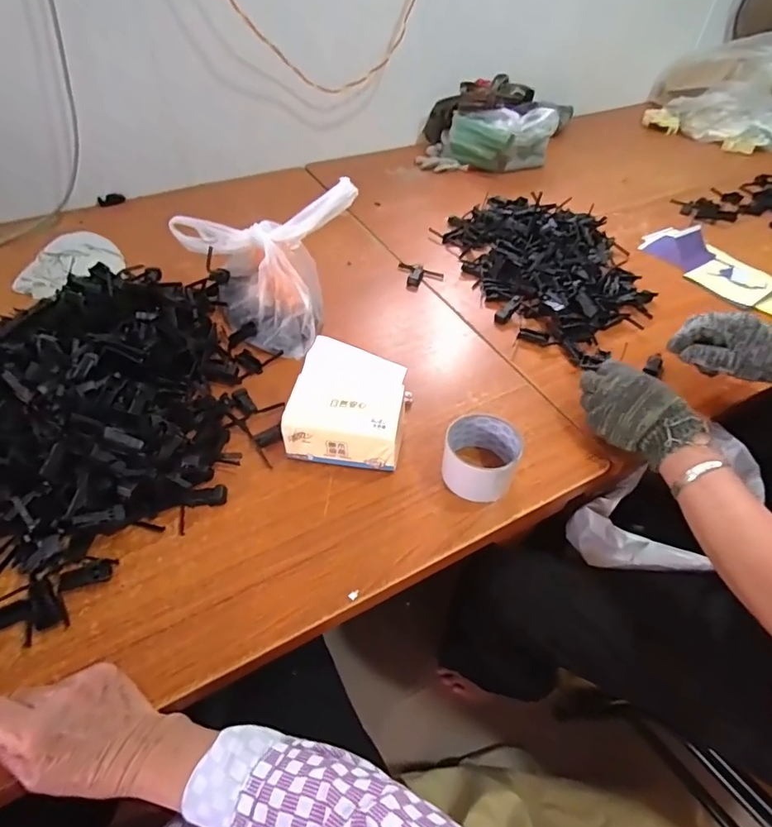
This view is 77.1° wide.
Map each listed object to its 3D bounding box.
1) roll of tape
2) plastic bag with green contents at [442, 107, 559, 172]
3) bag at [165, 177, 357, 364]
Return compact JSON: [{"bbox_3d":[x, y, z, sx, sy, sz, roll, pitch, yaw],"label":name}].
[{"bbox_3d":[0.111,0.051,0.567,0.083,0.055,0.088,0,49,0],"label":"roll of tape"},{"bbox_3d":[0.257,-0.630,1.118,0.245,0.129,0.107,10,50,8],"label":"plastic bag with green contents"},{"bbox_3d":[-0.179,-0.242,0.728,0.173,0.185,0.247,-36,58,-27],"label":"bag"}]

